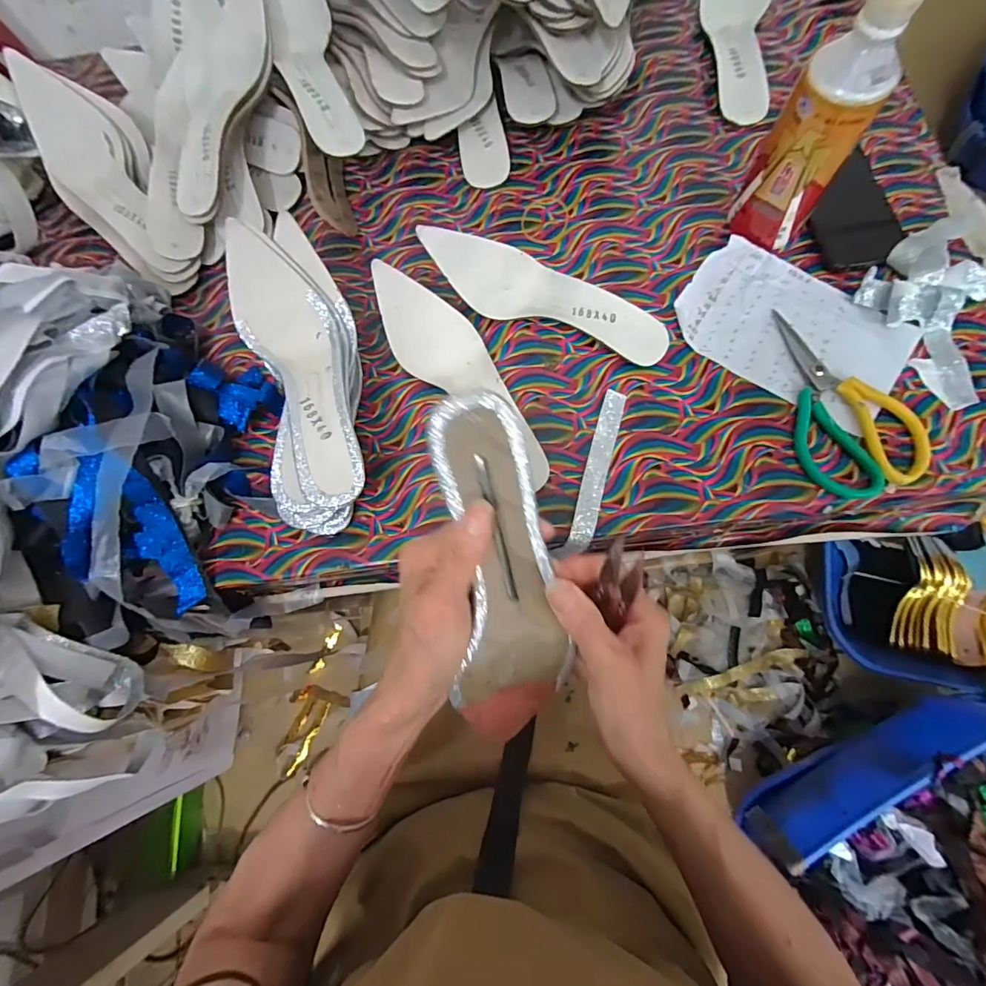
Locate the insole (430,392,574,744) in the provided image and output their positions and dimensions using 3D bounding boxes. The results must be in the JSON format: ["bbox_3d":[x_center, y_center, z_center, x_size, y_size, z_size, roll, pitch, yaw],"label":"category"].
[{"bbox_3d":[0.004,0.051,0.273,0.065,0.028,0.214,-8,99,0],"label":"insole"}]

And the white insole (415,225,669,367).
[{"bbox_3d":[0.053,-0.196,0.437,0.247,0.059,0.069,21,77,10],"label":"white insole"}]

